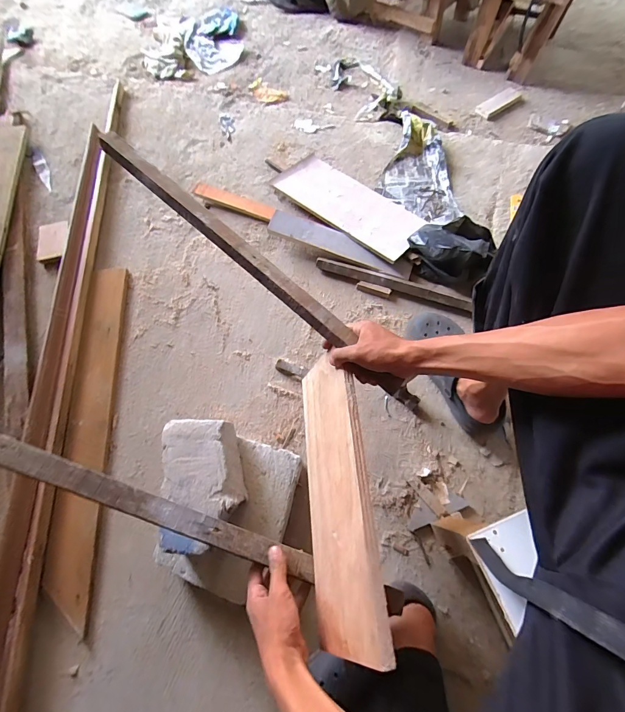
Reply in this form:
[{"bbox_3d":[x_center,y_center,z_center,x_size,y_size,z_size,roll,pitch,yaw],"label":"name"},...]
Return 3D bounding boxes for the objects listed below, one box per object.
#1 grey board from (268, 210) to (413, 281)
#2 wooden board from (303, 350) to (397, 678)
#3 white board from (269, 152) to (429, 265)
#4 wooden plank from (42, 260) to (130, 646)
[{"bbox_3d":[0.068,-0.269,0.841,0.353,0.016,0.060,20,88,3],"label":"grey board"},{"bbox_3d":[0.030,0.172,0.485,0.015,0.160,0.372,10,56,-22],"label":"wooden board"},{"bbox_3d":[0.091,-0.392,0.895,0.391,0.017,0.180,38,63,15],"label":"white board"},{"bbox_3d":[-0.462,0.127,0.737,0.076,0.027,0.715,-5,69,0],"label":"wooden plank"}]

